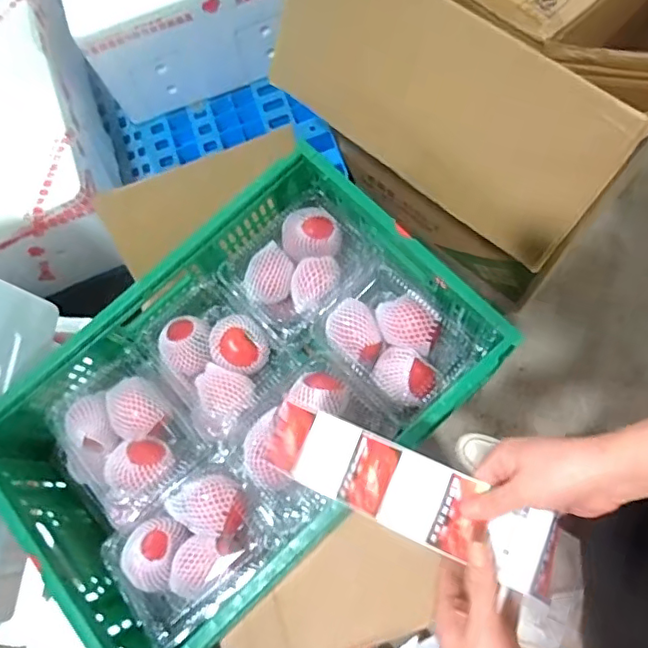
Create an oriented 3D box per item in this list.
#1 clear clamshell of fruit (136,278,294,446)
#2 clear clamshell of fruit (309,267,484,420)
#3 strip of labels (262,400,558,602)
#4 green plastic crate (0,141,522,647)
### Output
[{"bbox_3d":[-0.157,0.053,0.801,0.202,0.079,0.168,42,81,17],"label":"clear clamshell of fruit"},{"bbox_3d":[0.090,0.022,0.773,0.156,0.076,0.191,-44,73,-8],"label":"clear clamshell of fruit"},{"bbox_3d":[0.061,0.135,0.464,0.252,0.012,0.063,20,79,25],"label":"strip of labels"},{"bbox_3d":[-0.106,0.098,0.743,0.589,0.158,0.390,-43,73,-8],"label":"green plastic crate"}]

